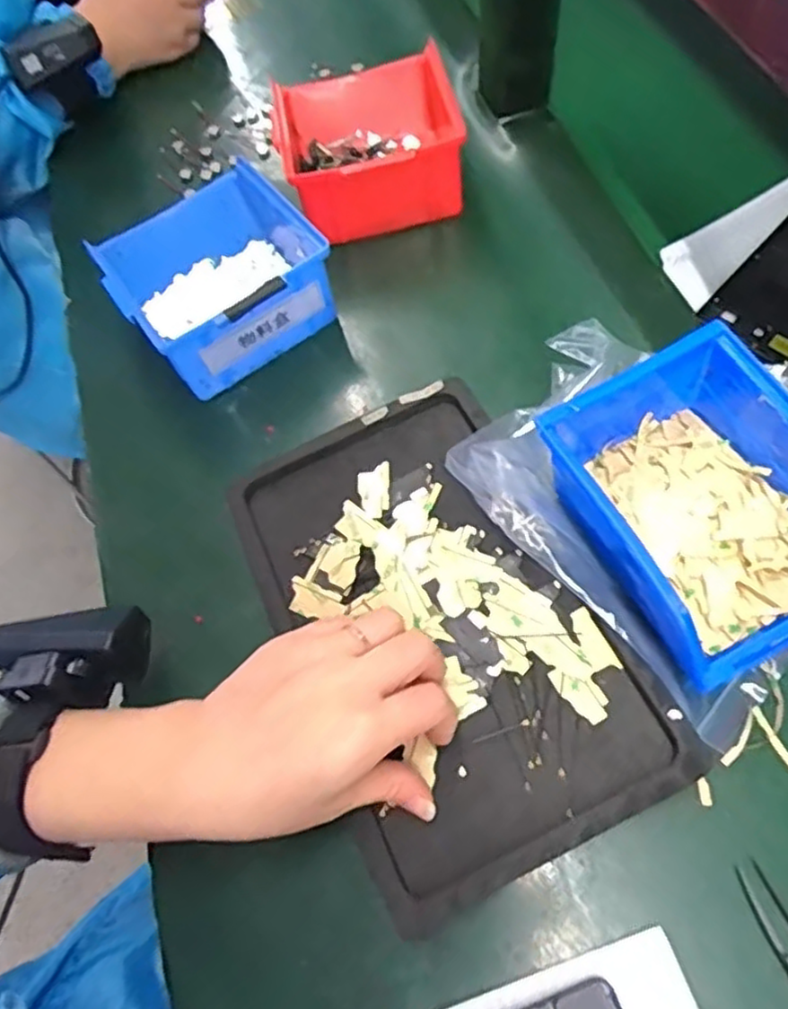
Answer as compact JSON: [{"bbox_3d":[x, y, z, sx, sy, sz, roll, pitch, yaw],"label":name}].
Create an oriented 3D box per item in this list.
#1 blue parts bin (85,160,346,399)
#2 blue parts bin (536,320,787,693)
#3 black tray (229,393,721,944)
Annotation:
[{"bbox_3d":[-0.118,-0.152,0.474,0.136,0.084,0.157,-32,63,-13],"label":"blue parts bin"},{"bbox_3d":[0.157,0.002,0.342,0.130,0.076,0.140,-26,63,-7],"label":"blue parts bin"},{"bbox_3d":[0.019,0.058,0.366,0.154,0.031,0.254,-25,65,-7],"label":"black tray"}]

